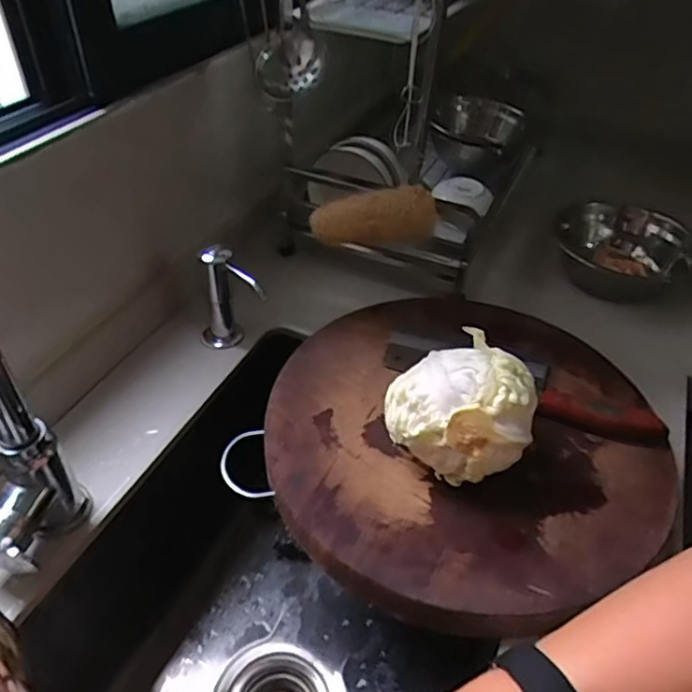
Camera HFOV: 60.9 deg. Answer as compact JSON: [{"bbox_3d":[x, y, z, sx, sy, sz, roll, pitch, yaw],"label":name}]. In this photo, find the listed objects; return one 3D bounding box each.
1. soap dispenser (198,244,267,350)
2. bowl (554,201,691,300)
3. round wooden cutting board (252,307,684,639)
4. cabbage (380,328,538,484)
[{"bbox_3d":[-0.126,-0.035,0.646,0.044,0.125,0.088,-23,47,-26],"label":"soap dispenser"},{"bbox_3d":[0.374,-0.126,0.799,0.192,0.063,0.170,-32,52,-32],"label":"bowl"},{"bbox_3d":[0.111,0.080,0.563,0.350,0.033,0.355,1,42,-1],"label":"round wooden cutting board"},{"bbox_3d":[0.090,0.057,0.493,0.109,0.110,0.100,1,42,-1],"label":"cabbage"}]

